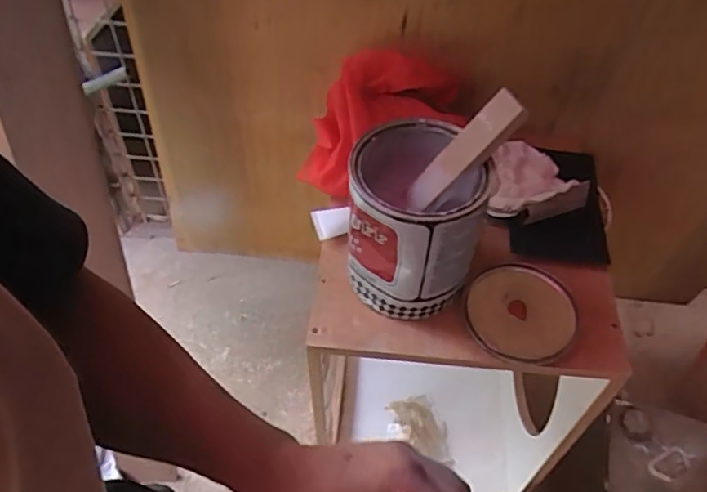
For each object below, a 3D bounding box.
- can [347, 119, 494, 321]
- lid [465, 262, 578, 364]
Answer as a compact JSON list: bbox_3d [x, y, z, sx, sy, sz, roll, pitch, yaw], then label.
[{"bbox_3d":[0.077,-0.031,0.738,0.156,0.190,0.161,-1,49,1],"label":"can"},{"bbox_3d":[0.223,0.084,0.771,0.137,0.017,0.151,5,52,0],"label":"lid"}]

